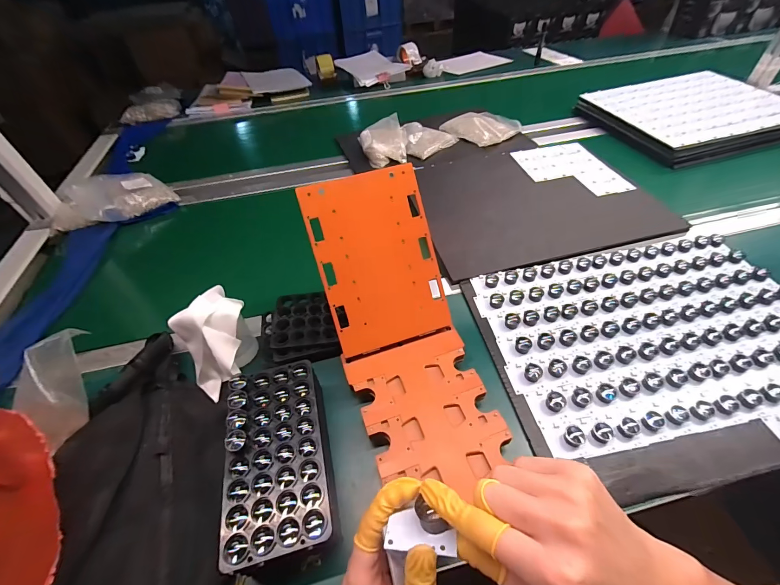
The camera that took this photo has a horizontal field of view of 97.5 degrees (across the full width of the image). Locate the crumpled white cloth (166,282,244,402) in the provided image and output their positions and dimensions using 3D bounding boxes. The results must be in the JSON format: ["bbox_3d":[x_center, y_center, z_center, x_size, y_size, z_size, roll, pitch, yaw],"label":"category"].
[{"bbox_3d":[-0.238,0.063,0.470,0.103,0.098,0.111,-35,55,-24],"label":"crumpled white cloth"}]

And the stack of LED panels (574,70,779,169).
[{"bbox_3d":[0.834,-0.502,0.945,0.481,0.047,0.391,-16,49,-9],"label":"stack of LED panels"}]

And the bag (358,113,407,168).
[{"bbox_3d":[-0.020,-0.404,0.913,0.124,0.056,0.174,-2,49,3],"label":"bag"}]

